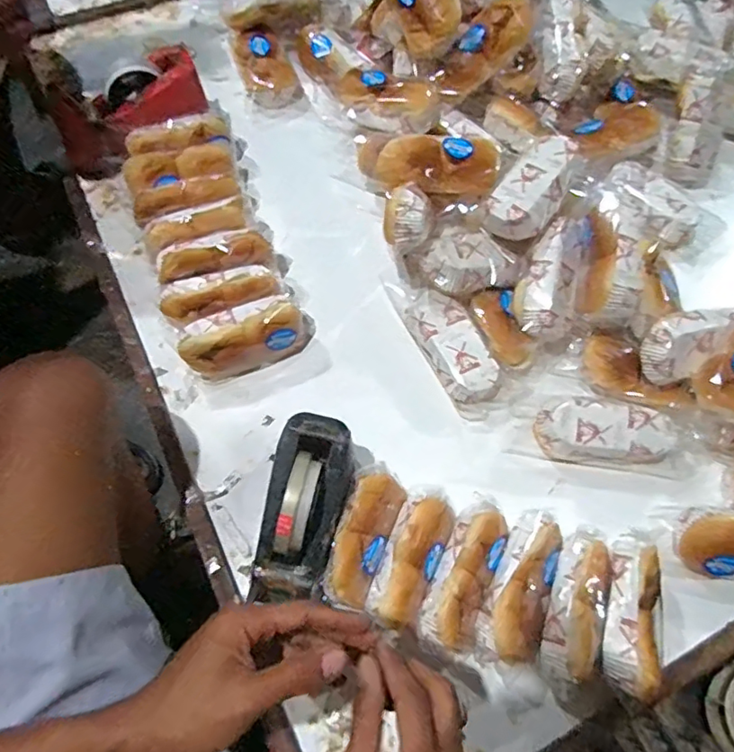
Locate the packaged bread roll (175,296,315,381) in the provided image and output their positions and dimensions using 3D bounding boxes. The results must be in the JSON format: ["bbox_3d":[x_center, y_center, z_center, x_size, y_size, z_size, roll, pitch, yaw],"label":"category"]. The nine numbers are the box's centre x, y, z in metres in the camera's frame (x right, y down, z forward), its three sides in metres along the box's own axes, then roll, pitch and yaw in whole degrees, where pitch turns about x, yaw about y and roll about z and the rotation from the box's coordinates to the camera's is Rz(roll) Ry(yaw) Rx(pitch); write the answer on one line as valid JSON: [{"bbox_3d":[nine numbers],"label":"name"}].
[{"bbox_3d":[-0.138,-0.047,0.651,0.151,0.067,0.054,-19,70,-11],"label":"packaged bread roll"}]

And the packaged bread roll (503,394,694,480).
[{"bbox_3d":[0.272,0.065,0.615,0.206,0.057,0.071,10,67,1],"label":"packaged bread roll"}]

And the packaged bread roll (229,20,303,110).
[{"bbox_3d":[-0.153,-0.475,0.829,0.078,0.059,0.136,-18,70,-10],"label":"packaged bread roll"}]

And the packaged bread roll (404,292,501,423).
[{"bbox_3d":[0.109,-0.029,0.652,0.070,0.039,0.160,-26,84,-13],"label":"packaged bread roll"}]

